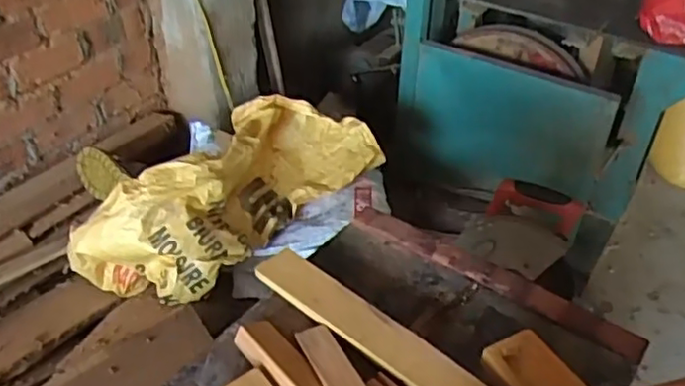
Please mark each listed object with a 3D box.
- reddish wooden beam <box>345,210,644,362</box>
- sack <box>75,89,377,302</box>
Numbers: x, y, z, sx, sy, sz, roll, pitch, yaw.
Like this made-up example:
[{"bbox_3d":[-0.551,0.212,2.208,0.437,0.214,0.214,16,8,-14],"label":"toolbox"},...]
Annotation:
[{"bbox_3d":[0.179,0.101,0.801,0.376,0.017,0.038,23,43,25],"label":"reddish wooden beam"},{"bbox_3d":[-0.232,-0.012,1.409,0.334,0.213,0.640,27,45,28],"label":"sack"}]

